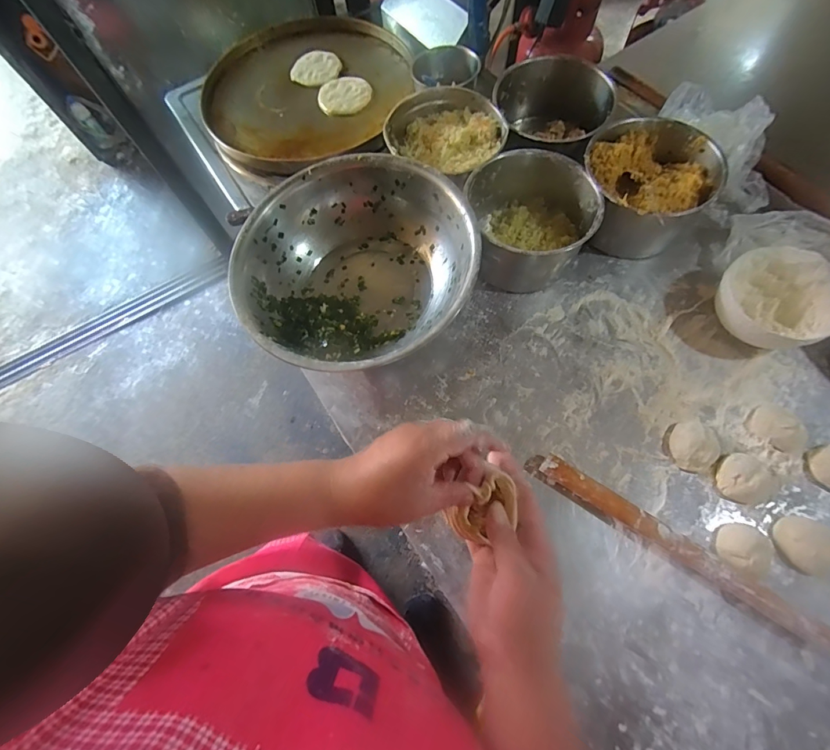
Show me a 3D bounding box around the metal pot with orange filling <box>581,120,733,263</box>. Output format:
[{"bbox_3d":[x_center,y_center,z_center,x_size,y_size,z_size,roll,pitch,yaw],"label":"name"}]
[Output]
[{"bbox_3d":[0.394,-0.321,0.693,0.194,0.122,0.192,-1,68,2],"label":"metal pot with orange filling"}]

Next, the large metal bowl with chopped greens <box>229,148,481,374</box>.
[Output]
[{"bbox_3d":[-0.097,-0.171,0.662,0.371,0.128,0.368,-1,68,2],"label":"large metal bowl with chopped greens"}]

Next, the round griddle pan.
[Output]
[{"bbox_3d":[-0.270,-0.707,1.008,0.528,0.059,0.500,-2,69,4],"label":"round griddle pan"}]

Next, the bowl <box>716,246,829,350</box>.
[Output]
[{"bbox_3d":[0.544,-0.111,0.617,0.146,0.089,0.156,-10,68,-2],"label":"bowl"}]

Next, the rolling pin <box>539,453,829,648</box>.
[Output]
[{"bbox_3d":[0.336,0.222,0.529,0.361,0.038,0.028,33,73,14],"label":"rolling pin"}]

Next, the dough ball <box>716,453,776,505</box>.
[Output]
[{"bbox_3d":[0.468,0.146,0.557,0.073,0.028,0.064,14,69,8],"label":"dough ball"}]

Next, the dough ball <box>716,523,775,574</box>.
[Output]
[{"bbox_3d":[0.435,0.230,0.527,0.059,0.027,0.058,-1,68,2],"label":"dough ball"}]

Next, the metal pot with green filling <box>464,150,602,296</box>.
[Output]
[{"bbox_3d":[0.196,-0.260,0.678,0.184,0.123,0.197,-1,68,2],"label":"metal pot with green filling"}]

